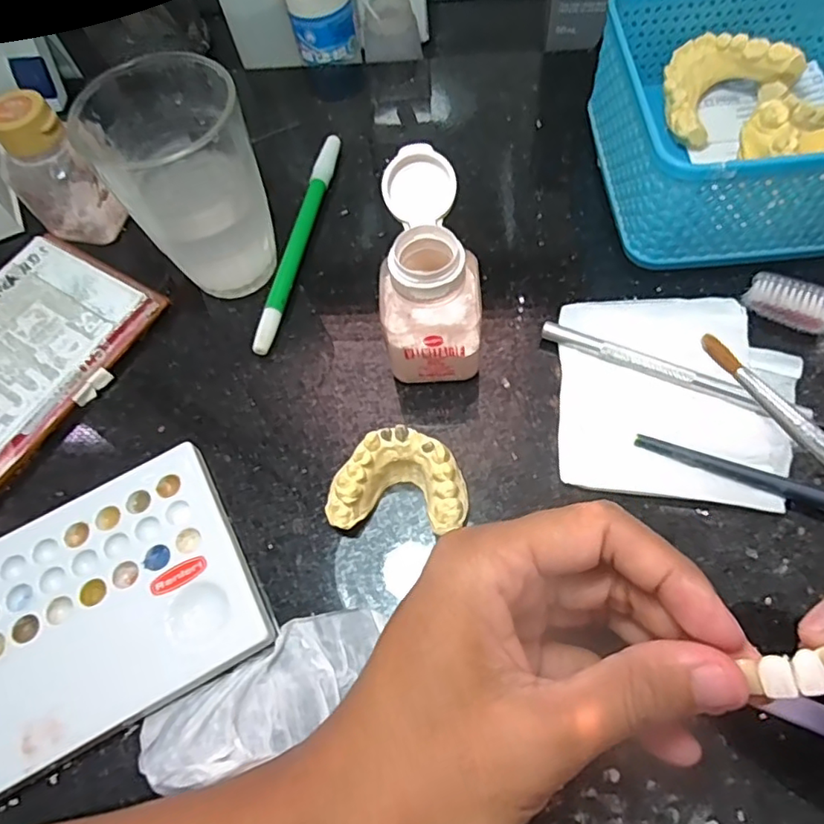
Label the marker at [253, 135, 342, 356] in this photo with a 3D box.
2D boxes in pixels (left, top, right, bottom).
[{"bbox_3d":[-0.059,-0.093,0.308,0.010,0.008,0.143,8,66,7],"label":"marker"}]

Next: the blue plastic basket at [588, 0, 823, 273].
[{"bbox_3d":[0.165,-0.142,0.280,0.129,0.068,0.130,-5,65,1],"label":"blue plastic basket"}]

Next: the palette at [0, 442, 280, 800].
[{"bbox_3d":[-0.140,0.085,0.226,0.153,0.012,0.092,-28,66,-9],"label":"palette"}]

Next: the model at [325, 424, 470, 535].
[{"bbox_3d":[-0.005,0.029,0.236,0.055,0.025,0.038,4,65,5],"label":"model"}]

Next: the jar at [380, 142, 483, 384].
[{"bbox_3d":[0.009,-0.058,0.247,0.040,0.074,0.066,-2,65,3],"label":"jar"}]

